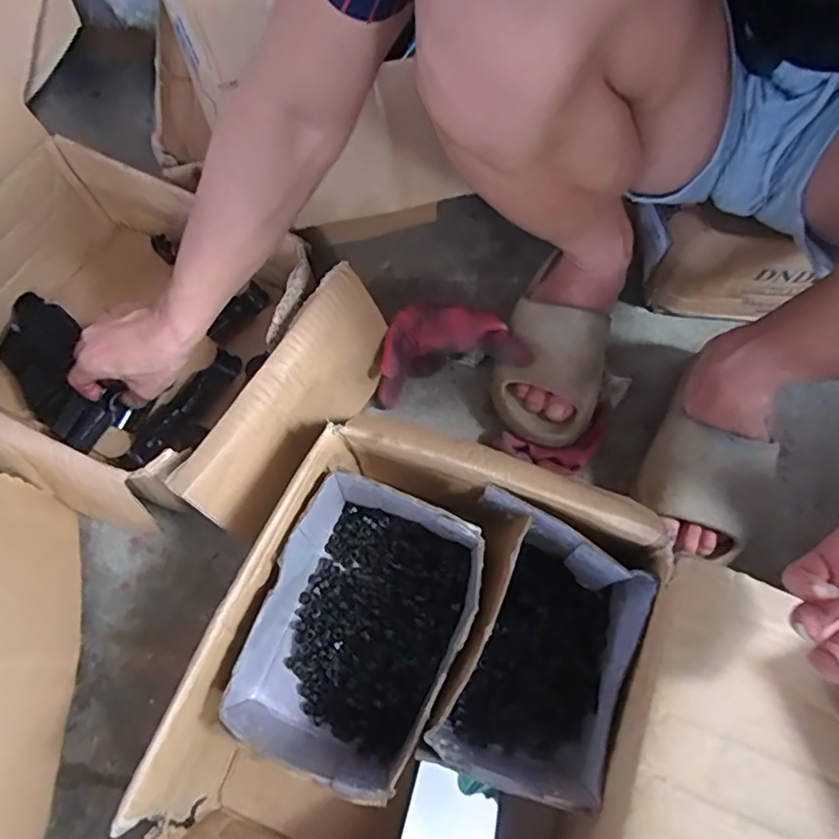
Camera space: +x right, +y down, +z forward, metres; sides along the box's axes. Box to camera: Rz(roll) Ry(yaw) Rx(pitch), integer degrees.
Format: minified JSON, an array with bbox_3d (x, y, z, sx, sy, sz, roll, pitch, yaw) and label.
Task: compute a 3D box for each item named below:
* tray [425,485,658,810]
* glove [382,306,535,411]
[{"bbox_3d":[0.091,0.185,0.453,0.138,0.112,0.195,19,68,9],"label":"tray"},{"bbox_3d":[0.028,-0.078,0.608,0.155,0.058,0.097,-9,66,-3],"label":"glove"}]

